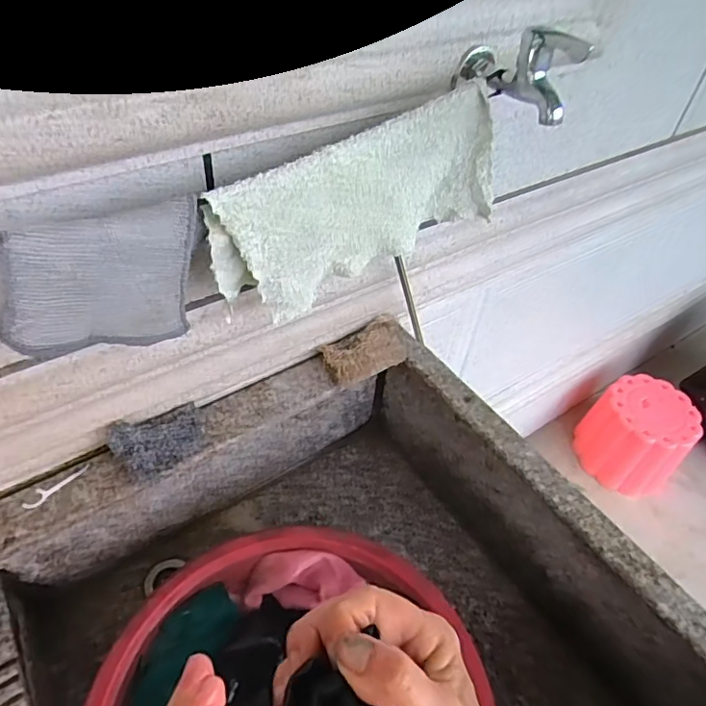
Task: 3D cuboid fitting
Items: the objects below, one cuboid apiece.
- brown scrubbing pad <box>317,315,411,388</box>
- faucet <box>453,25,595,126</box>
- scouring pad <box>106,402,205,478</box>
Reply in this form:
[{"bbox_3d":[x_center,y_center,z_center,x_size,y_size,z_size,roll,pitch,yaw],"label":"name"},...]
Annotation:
[{"bbox_3d":[0.021,-0.005,0.700,0.122,0.033,0.059,-24,54,-26],"label":"brown scrubbing pad"},{"bbox_3d":[0.149,-0.251,0.478,0.052,0.069,0.122,-26,50,-25],"label":"faucet"},{"bbox_3d":[-0.205,0.094,0.583,0.094,0.016,0.062,-12,79,-35],"label":"scouring pad"}]

